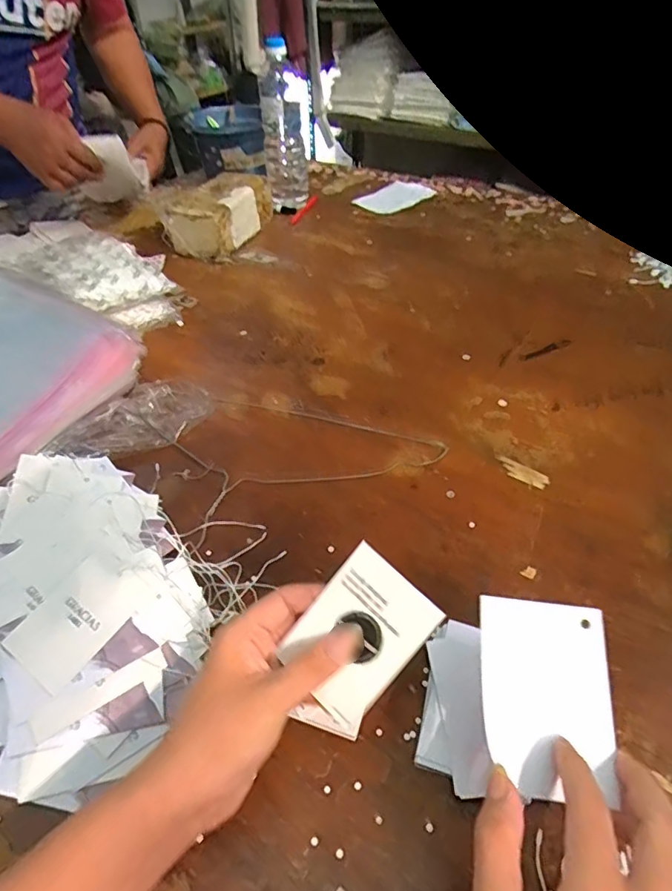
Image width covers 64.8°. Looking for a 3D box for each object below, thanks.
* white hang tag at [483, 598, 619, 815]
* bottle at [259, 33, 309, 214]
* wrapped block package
[{"bbox_3d":[0.117,0.137,0.295,0.070,0.007,0.097,7,63,2],"label":"white hang tag"},{"bbox_3d":[-0.095,-0.570,0.971,0.076,0.268,0.082,-6,44,-4],"label":"bottle"},{"bbox_3d":[-0.202,-0.412,0.931,0.099,0.101,0.203,14,46,16],"label":"wrapped block package"}]

